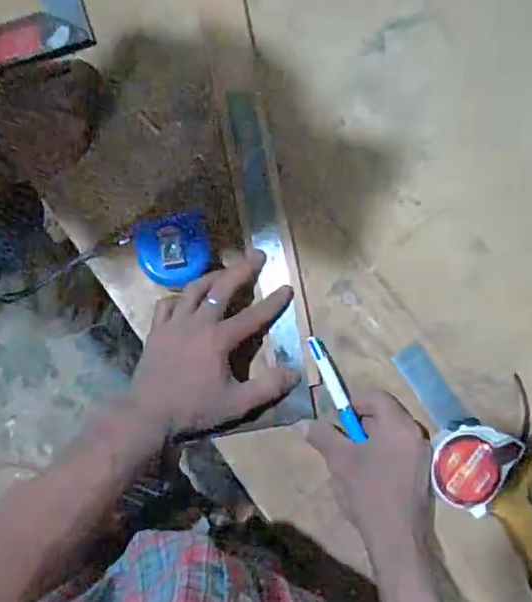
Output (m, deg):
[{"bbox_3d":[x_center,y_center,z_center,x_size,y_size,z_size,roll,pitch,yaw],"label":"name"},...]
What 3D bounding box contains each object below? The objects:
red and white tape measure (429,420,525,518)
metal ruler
[{"bbox_3d":[0.172,0.138,0.497,0.062,0.035,0.069,31,83,4],"label":"red and white tape measure"},{"bbox_3d":[-0.001,-0.062,0.528,0.029,0.006,0.261,-10,84,0],"label":"metal ruler"}]

